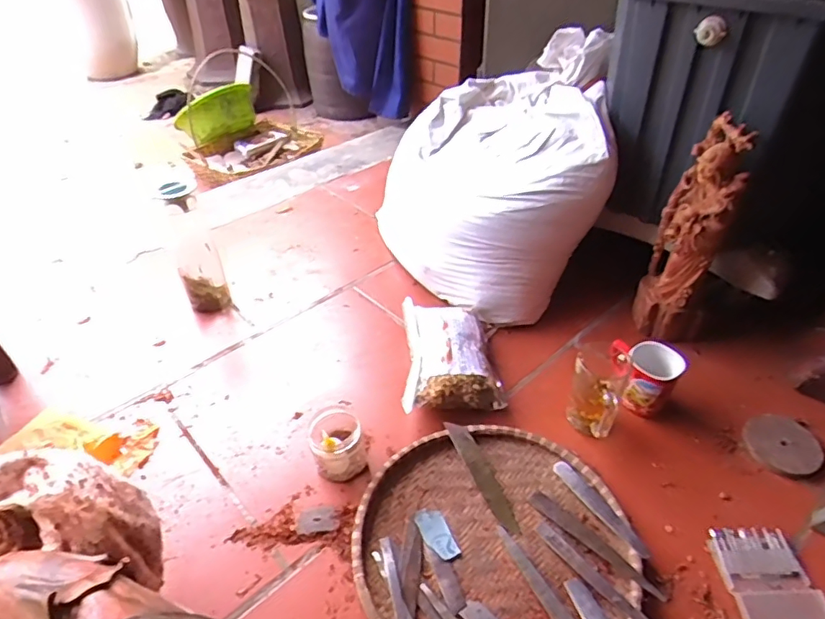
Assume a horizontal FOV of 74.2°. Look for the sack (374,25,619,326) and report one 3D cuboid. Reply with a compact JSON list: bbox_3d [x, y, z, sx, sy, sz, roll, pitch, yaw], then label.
[{"bbox_3d":[0.170,-0.258,1.063,0.399,0.362,0.441,-21,43,-22],"label":"sack"}]

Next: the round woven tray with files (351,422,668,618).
[{"bbox_3d":[0.104,0.290,0.669,0.336,0.027,0.332,-1,39,1],"label":"round woven tray with files"}]

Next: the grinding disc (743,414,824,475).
[{"bbox_3d":[0.531,0.191,0.778,0.096,0.011,0.092,-3,48,3],"label":"grinding disc"}]

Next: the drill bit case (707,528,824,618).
[{"bbox_3d":[0.420,0.322,0.633,0.101,0.013,0.132,-2,39,0],"label":"drill bit case"}]

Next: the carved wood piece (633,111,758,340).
[{"bbox_3d":[0.443,-0.119,0.872,0.099,0.343,0.111,13,42,18],"label":"carved wood piece"}]

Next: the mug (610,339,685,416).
[{"bbox_3d":[0.347,0.104,0.827,0.102,0.094,0.078,17,43,21],"label":"mug"}]

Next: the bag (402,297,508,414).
[{"bbox_3d":[0.053,0.072,0.902,0.151,0.070,0.232,-5,40,-4],"label":"bag"}]

